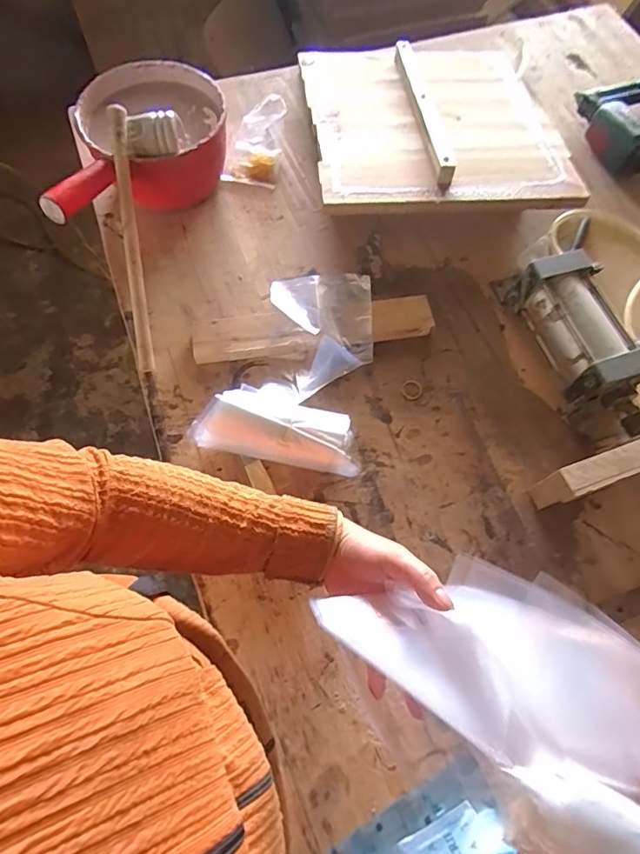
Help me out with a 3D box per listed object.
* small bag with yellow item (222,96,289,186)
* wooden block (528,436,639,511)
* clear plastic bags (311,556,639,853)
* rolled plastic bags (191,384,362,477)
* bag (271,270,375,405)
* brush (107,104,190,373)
[{"bbox_3d":[-0.097,-0.420,0.719,0.077,0.041,0.131,5,66,1],"label":"small bag with yellow item"},{"bbox_3d":[0.354,0.033,0.537,0.255,0.079,0.035,-18,69,-10],"label":"wooden block"},{"bbox_3d":[0.154,0.178,0.295,0.321,0.067,0.131,30,68,30],"label":"clear plastic bags"},{"bbox_3d":[-0.044,-0.003,0.551,0.181,0.051,0.085,13,67,4],"label":"rolled plastic bags"},{"bbox_3d":[0.003,-0.120,0.599,0.121,0.053,0.174,0,67,-2],"label":"bag"},{"bbox_3d":[-0.202,-0.226,0.586,0.079,0.048,0.311,-4,85,-3],"label":"brush"}]

